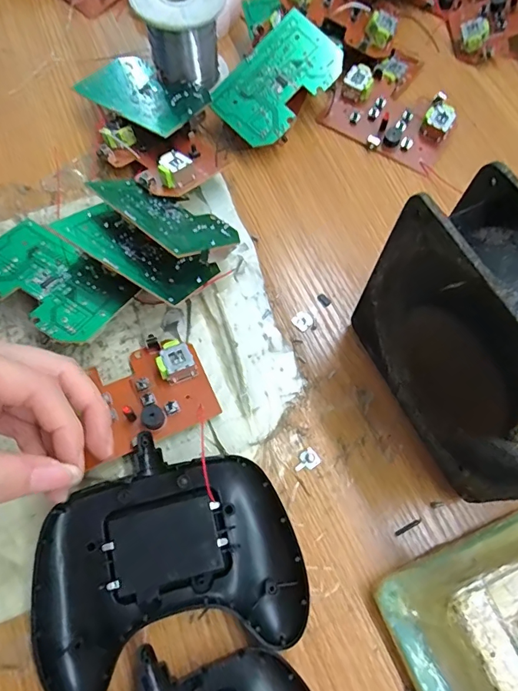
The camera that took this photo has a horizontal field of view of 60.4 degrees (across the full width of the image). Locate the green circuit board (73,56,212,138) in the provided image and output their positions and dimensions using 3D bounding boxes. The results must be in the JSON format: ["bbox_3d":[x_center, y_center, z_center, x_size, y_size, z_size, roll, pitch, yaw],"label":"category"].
[{"bbox_3d":[-0.078,-0.176,0.310,0.089,0.005,0.055,36,69,18],"label":"green circuit board"}]

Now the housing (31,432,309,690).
[{"bbox_3d":[-0.043,0.102,0.219,0.119,0.021,0.097,-12,71,-5],"label":"housing"}]

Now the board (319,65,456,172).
[{"bbox_3d":[0.094,-0.167,0.321,0.089,0.020,0.047,23,72,7],"label":"board"}]

